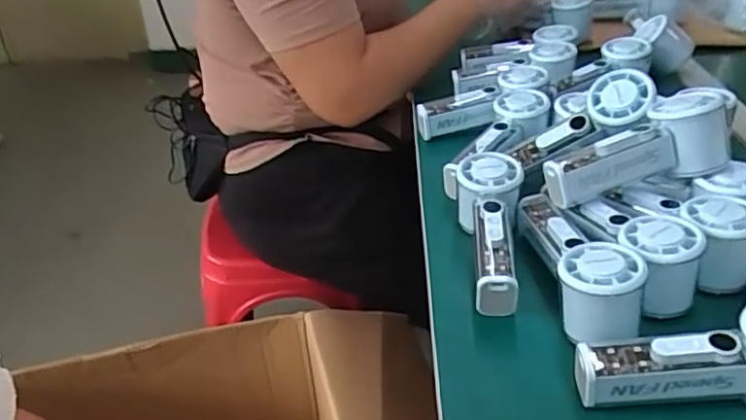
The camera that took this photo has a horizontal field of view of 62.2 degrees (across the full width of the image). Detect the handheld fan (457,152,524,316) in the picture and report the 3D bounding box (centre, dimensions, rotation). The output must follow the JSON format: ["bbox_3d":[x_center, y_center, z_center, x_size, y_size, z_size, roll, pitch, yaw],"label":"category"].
[{"bbox_3d":[0.097,0.018,0.524,0.059,0.059,0.159,1,47,6],"label":"handheld fan"}]

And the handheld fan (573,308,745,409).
[{"bbox_3d":[0.212,0.101,0.394,0.155,0.062,0.050,-11,33,14],"label":"handheld fan"}]

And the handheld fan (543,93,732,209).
[{"bbox_3d":[0.217,-0.048,0.514,0.151,0.058,0.051,-20,35,2],"label":"handheld fan"}]

